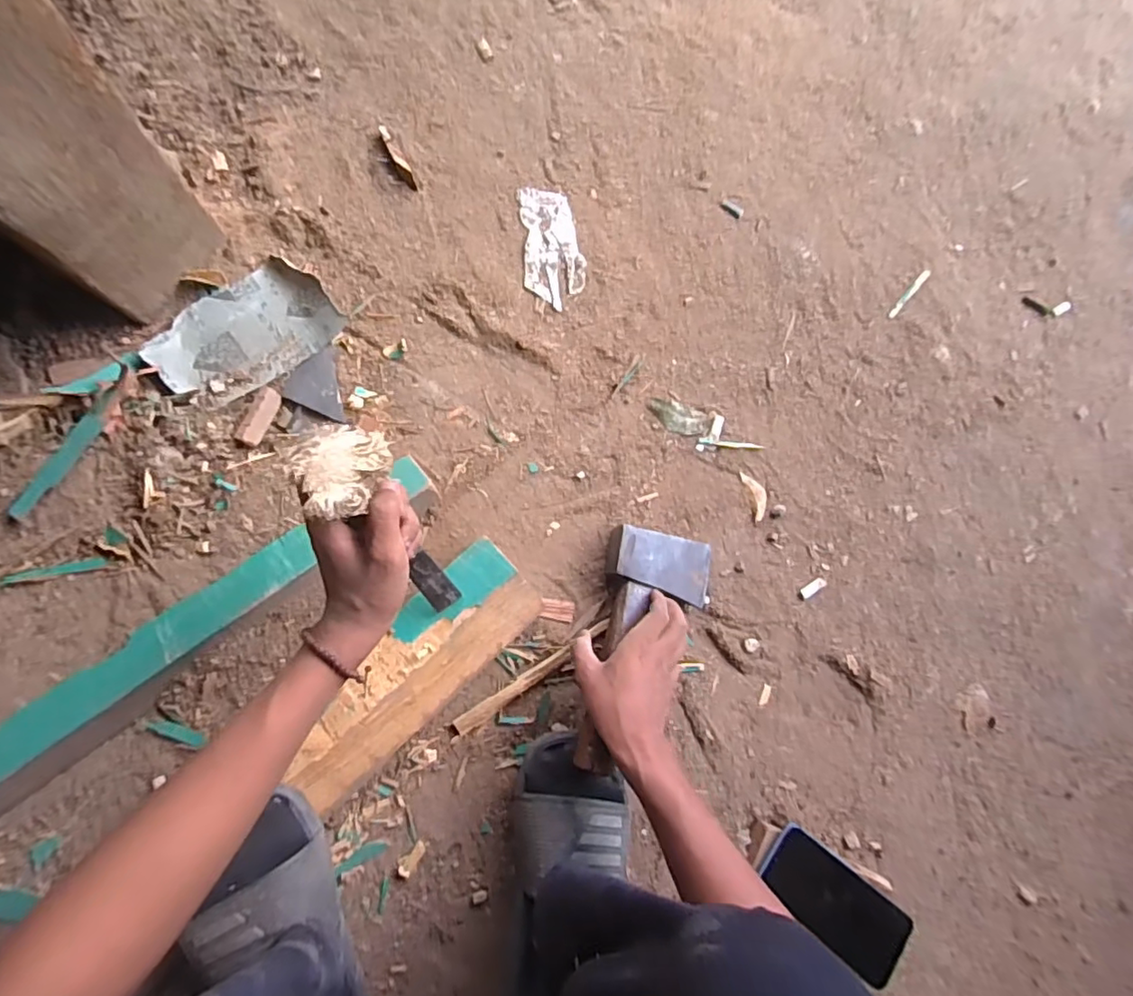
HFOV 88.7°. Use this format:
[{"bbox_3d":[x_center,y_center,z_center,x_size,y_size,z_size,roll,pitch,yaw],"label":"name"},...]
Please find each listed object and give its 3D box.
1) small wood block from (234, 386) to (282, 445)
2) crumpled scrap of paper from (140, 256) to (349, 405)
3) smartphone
[{"bbox_3d":[-0.290,-0.077,0.548,0.021,0.009,0.058,24,83,-7],"label":"small wood block"},{"bbox_3d":[-0.306,-0.157,0.557,0.162,0.022,0.096,-38,93,-10],"label":"crumpled scrap of paper"},{"bbox_3d":[0.272,0.406,0.585,0.168,0.014,0.071,41,74,-1],"label":"smartphone"}]

